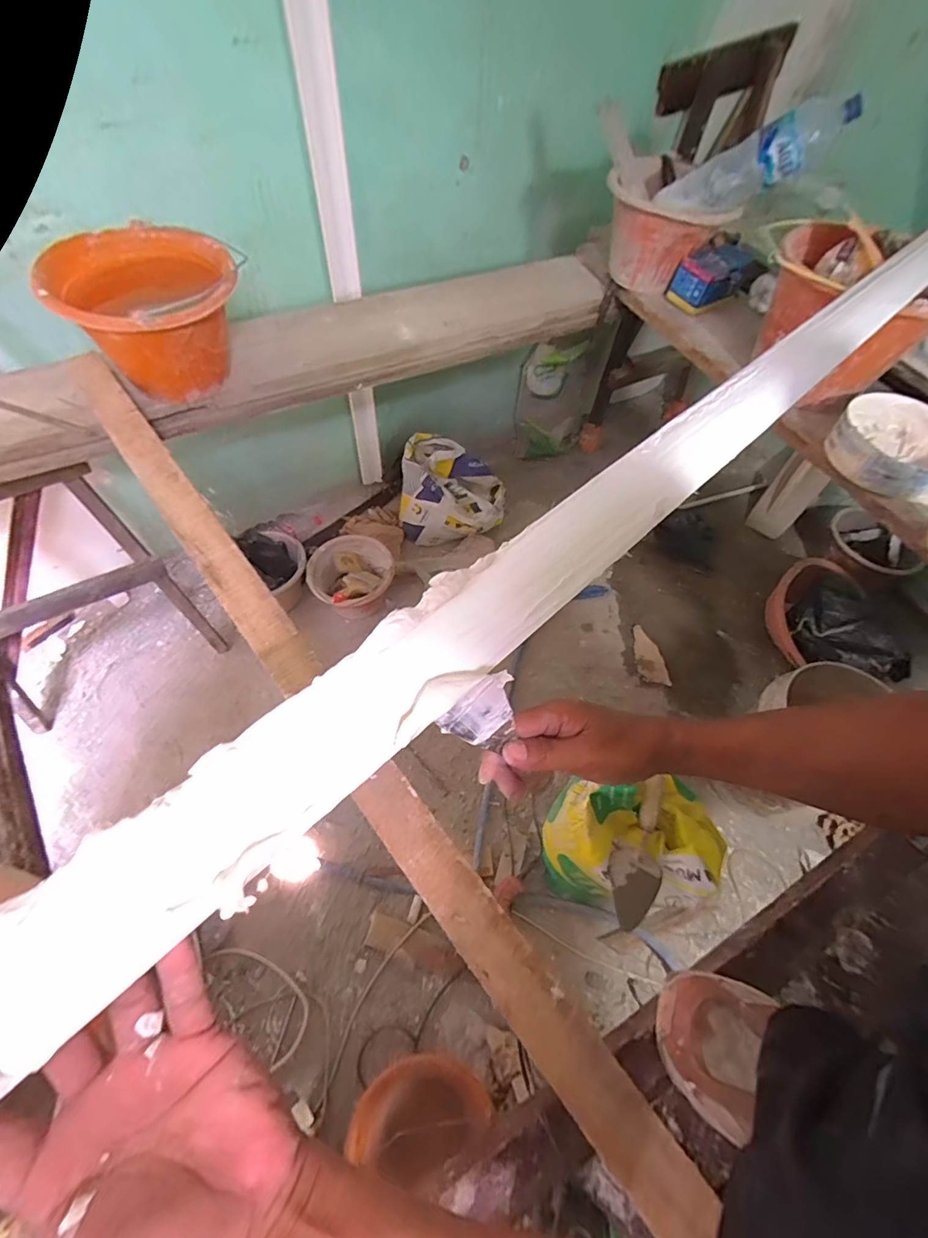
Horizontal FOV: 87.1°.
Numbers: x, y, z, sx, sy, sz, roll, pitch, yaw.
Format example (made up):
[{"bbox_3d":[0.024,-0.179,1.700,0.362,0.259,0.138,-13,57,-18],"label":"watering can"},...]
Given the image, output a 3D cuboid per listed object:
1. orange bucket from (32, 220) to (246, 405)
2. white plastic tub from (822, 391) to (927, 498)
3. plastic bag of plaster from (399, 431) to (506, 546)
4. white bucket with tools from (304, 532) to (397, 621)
[{"bbox_3d":[-0.474,-0.464,0.765,0.245,0.165,0.243,2,59,-3],"label":"orange bucket"},{"bbox_3d":[0.680,-0.274,0.778,0.181,0.079,0.169,2,59,-3],"label":"white plastic tub"},{"bbox_3d":[-0.035,-0.418,1.639,0.350,0.281,0.233,2,59,-3],"label":"plastic bag of plaster"},{"bbox_3d":[-0.343,-0.123,1.501,0.248,0.168,0.244,2,59,-3],"label":"white bucket with tools"}]

